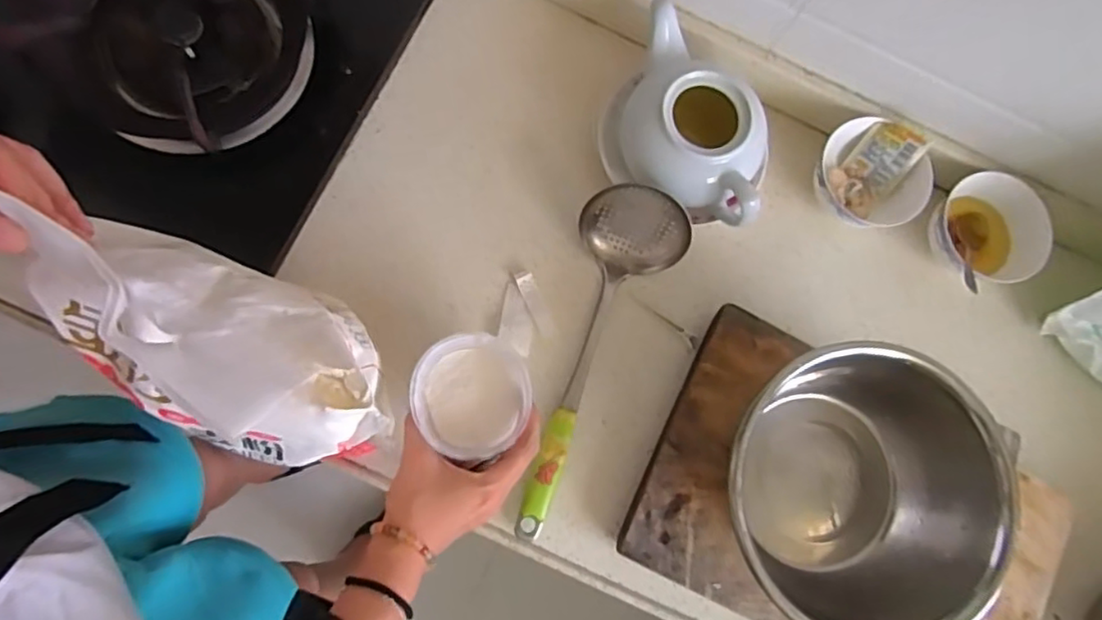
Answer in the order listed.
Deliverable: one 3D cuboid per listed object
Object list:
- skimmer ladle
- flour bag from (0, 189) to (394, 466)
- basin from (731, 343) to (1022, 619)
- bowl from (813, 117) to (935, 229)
[{"bbox_3d":[0.019,0.040,0.590,0.101,0.077,0.337,27,79,5],"label":"skimmer ladle"},{"bbox_3d":[-0.190,0.021,0.350,0.179,0.131,0.102,40,81,8],"label":"flour bag"},{"bbox_3d":[0.251,0.154,0.535,0.207,0.112,0.218,0,78,0],"label":"basin"},{"bbox_3d":[0.328,-0.137,0.653,0.112,0.055,0.106,0,78,0],"label":"bowl"}]

